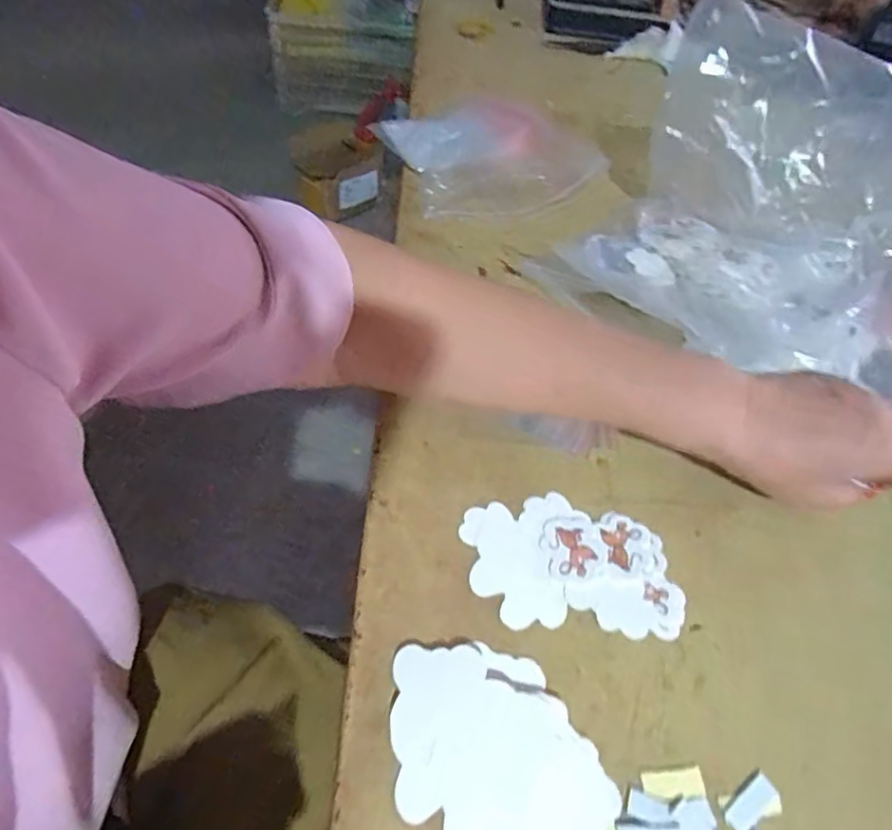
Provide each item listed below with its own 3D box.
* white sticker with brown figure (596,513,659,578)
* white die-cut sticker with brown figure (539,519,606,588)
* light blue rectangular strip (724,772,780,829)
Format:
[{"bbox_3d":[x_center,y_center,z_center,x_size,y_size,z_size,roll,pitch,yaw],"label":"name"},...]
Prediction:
[{"bbox_3d":[0.105,0.076,0.350,0.035,0.004,0.038,16,50,8],"label":"white sticker with brown figure"},{"bbox_3d":[0.073,0.076,0.346,0.034,0.004,0.040,2,47,-1],"label":"white die-cut sticker with brown figure"},{"bbox_3d":[0.138,0.174,0.272,0.029,0.004,0.011,-27,54,-25],"label":"light blue rectangular strip"}]

